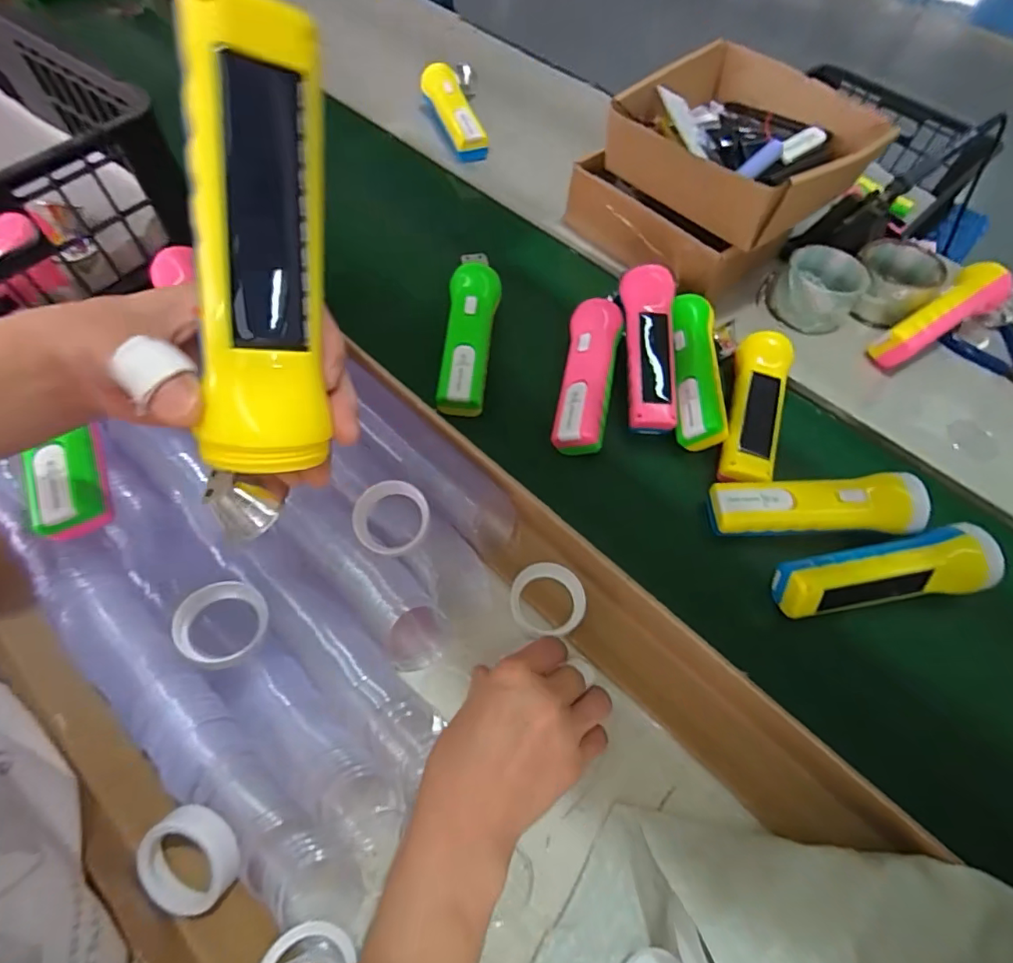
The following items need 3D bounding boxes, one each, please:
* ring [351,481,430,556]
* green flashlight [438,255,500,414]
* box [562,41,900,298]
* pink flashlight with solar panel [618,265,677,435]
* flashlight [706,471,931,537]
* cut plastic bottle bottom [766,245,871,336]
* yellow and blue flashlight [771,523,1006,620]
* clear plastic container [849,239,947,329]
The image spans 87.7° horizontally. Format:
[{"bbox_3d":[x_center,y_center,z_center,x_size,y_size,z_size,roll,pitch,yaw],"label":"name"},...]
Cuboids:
[{"bbox_3d":[-0.085,0.027,0.390,0.054,0.022,0.052,-8,87,-1],"label":"ring"},{"bbox_3d":[-0.036,-0.147,0.508,0.051,0.039,0.177,4,61,-1],"label":"green flashlight"},{"bbox_3d":[0.223,-0.323,0.572,0.200,0.144,0.223,-36,68,-20],"label":"box"},{"bbox_3d":[0.132,-0.124,0.496,0.044,0.029,0.154,1,78,-2],"label":"pink flashlight with solar panel"},{"bbox_3d":[0.253,0.023,0.442,0.166,0.048,0.046,2,61,-2],"label":"flashlight"},{"bbox_3d":[0.338,-0.211,0.577,0.085,0.050,0.094,32,64,14],"label":"cut plastic bottle bottom"},{"bbox_3d":[0.294,0.076,0.415,0.168,0.047,0.047,-10,62,-8],"label":"yellow and blue flashlight"},{"bbox_3d":[0.422,-0.218,0.584,0.084,0.047,0.097,39,66,17],"label":"clear plastic container"}]

